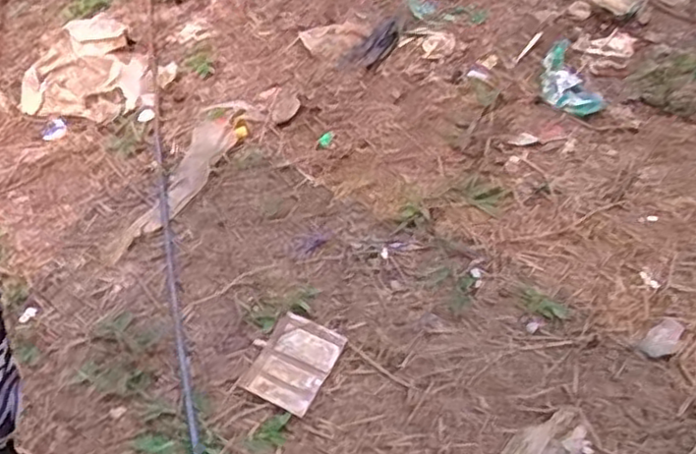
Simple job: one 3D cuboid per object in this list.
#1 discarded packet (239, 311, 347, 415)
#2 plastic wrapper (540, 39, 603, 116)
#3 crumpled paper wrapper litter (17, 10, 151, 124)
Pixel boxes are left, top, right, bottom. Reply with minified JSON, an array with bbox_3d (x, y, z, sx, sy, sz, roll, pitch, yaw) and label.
[{"bbox_3d":[-0.047,0.115,0.608,0.064,0.008,0.079,22,54,21],"label":"discarded packet"},{"bbox_3d":[0.250,-0.174,0.830,0.061,0.013,0.117,-8,50,-3],"label":"plastic wrapper"},{"bbox_3d":[-0.319,-0.197,0.870,0.143,0.030,0.179,-2,50,2],"label":"crumpled paper wrapper litter"}]

